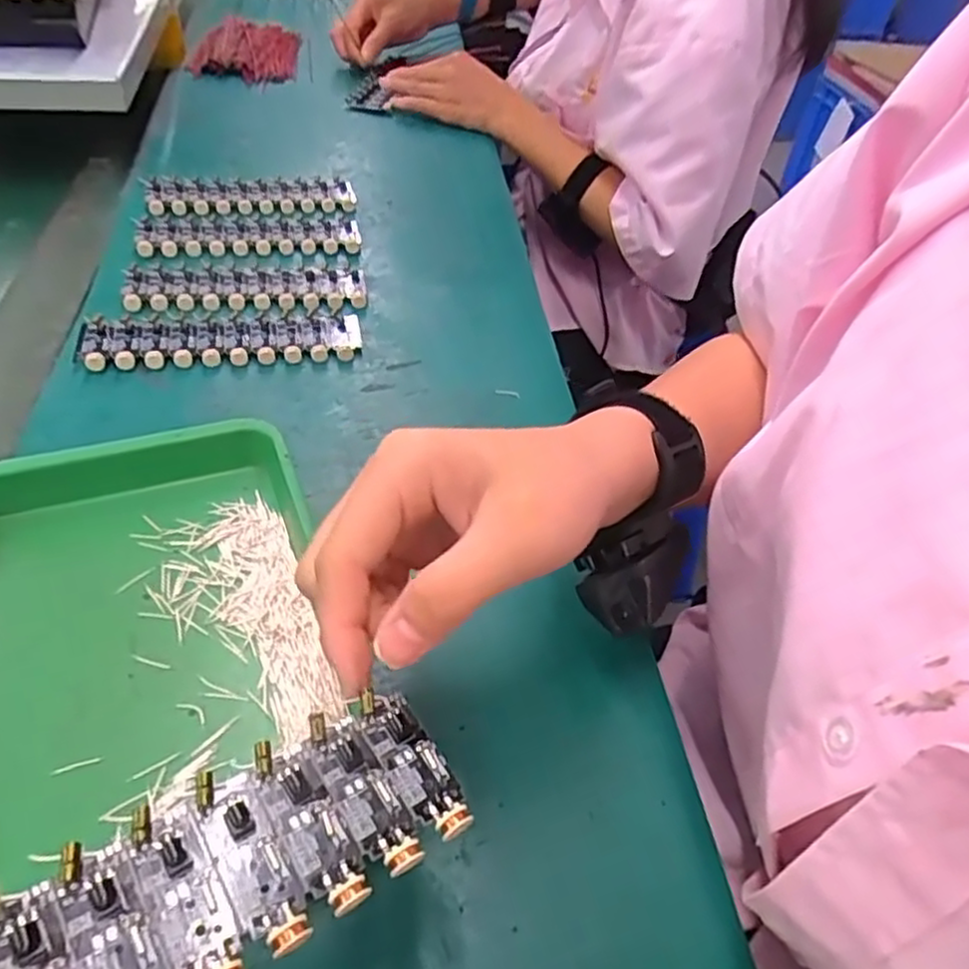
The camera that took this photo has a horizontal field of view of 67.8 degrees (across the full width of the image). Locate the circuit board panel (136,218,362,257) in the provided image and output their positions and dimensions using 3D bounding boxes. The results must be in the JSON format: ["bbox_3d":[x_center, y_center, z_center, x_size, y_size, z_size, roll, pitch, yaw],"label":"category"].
[{"bbox_3d":[-0.170,-0.183,0.527,0.154,0.006,0.049,-7,47,-13],"label":"circuit board panel"}]

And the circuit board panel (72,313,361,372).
[{"bbox_3d":[-0.158,-0.090,0.443,0.160,0.008,0.044,-7,47,-13],"label":"circuit board panel"}]

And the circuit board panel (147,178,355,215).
[{"bbox_3d":[-0.181,-0.226,0.568,0.154,0.010,0.049,-8,47,-14],"label":"circuit board panel"}]

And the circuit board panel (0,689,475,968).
[{"bbox_3d":[-0.070,0.094,0.167,0.137,0.008,0.044,-19,51,-31],"label":"circuit board panel"}]

